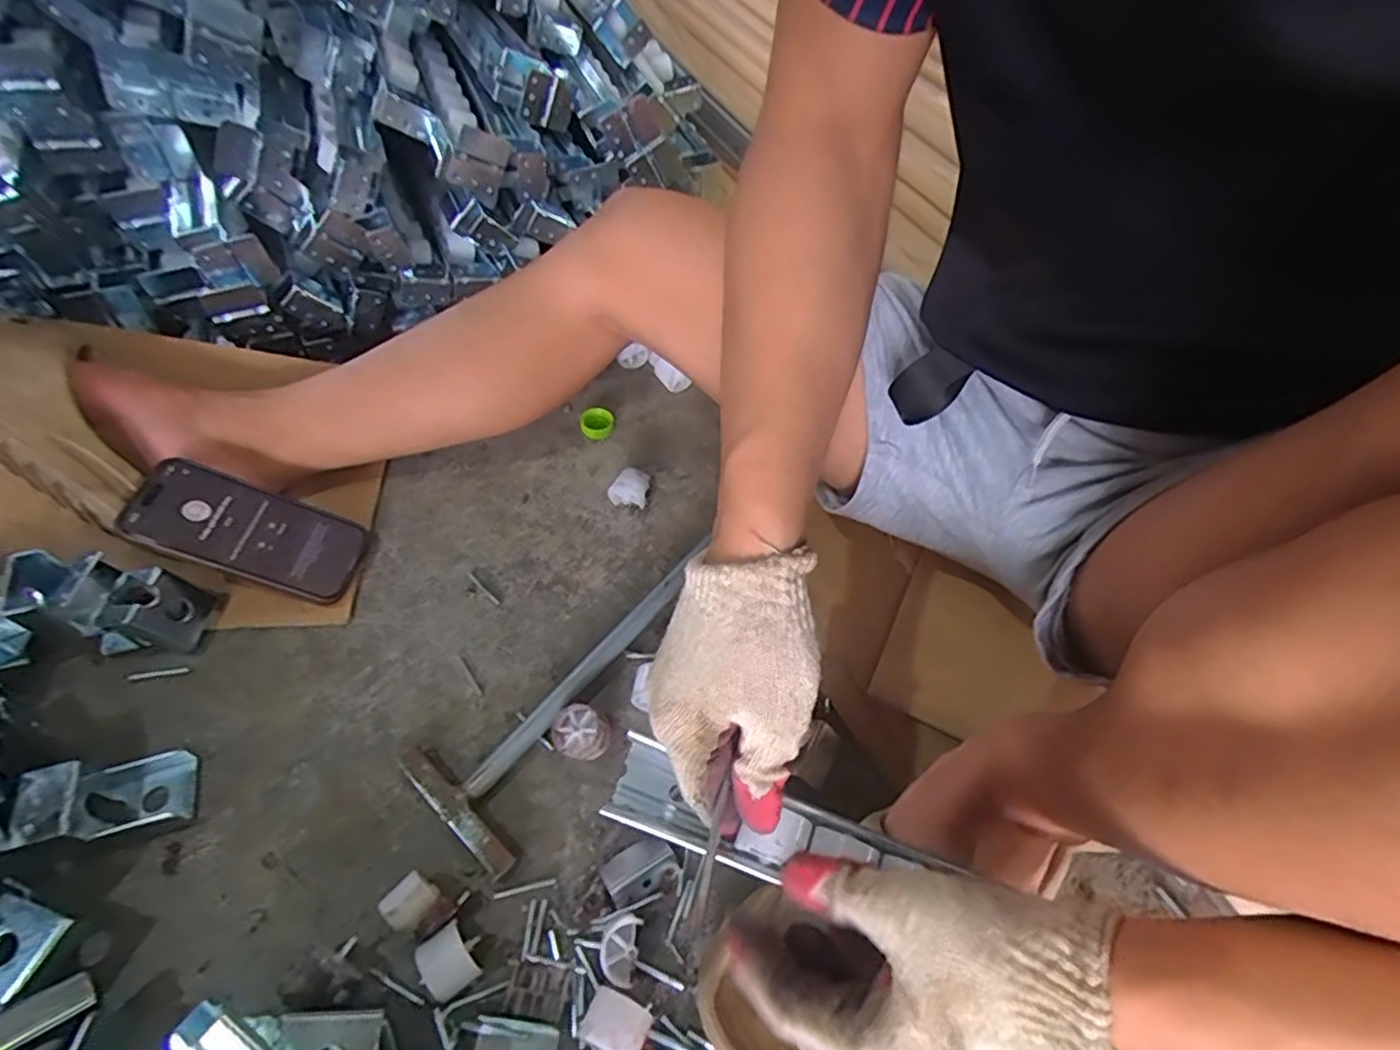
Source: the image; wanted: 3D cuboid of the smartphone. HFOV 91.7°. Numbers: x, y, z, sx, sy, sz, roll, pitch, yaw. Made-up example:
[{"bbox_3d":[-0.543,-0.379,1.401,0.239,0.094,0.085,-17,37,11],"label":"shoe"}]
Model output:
[{"bbox_3d":[-0.336,0.004,0.510,0.149,0.014,0.072,25,50,-20],"label":"smartphone"}]

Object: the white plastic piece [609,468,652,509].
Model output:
[{"bbox_3d":[-0.061,-0.031,0.597,0.034,0.031,0.025,22,54,11],"label":"white plastic piece"}]

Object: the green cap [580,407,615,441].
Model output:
[{"bbox_3d":[-0.099,-0.098,0.652,0.031,0.016,0.029,3,53,-4],"label":"green cap"}]

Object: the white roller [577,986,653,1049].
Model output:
[{"bbox_3d":[-0.046,0.273,0.372,0.034,0.035,0.027,23,54,11],"label":"white roller"}]

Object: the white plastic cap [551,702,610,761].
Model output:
[{"bbox_3d":[-0.083,0.144,0.466,0.039,0.030,0.033,38,59,21],"label":"white plastic cap"}]

